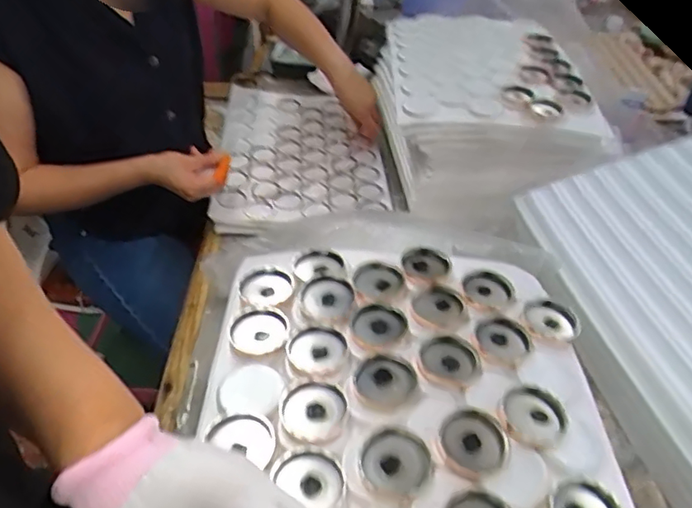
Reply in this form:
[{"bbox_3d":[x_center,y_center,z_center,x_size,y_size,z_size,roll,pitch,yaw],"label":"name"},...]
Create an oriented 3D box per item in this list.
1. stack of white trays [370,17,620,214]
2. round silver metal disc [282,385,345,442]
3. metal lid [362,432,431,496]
[{"bbox_3d":[0.215,-0.254,0.930,0.283,0.177,0.404,0,43,-3],"label":"stack of white trays"},{"bbox_3d":[-0.024,0.115,0.396,0.043,0.008,0.046,2,43,-1],"label":"round silver metal disc"},{"bbox_3d":[0.034,0.140,0.369,0.042,0.009,0.042,2,43,-1],"label":"metal lid"}]

